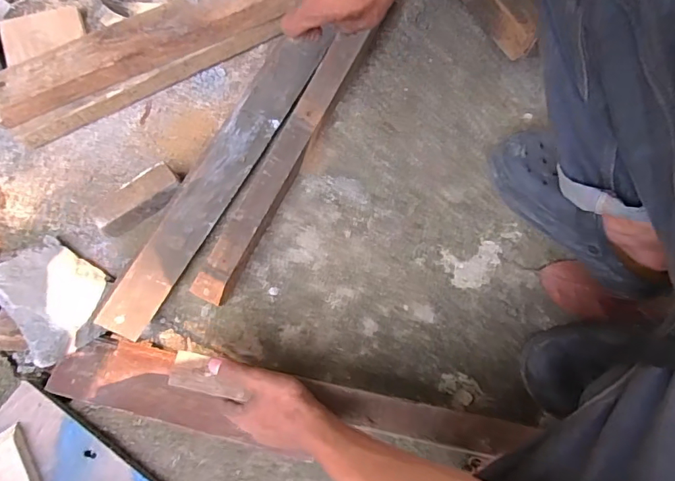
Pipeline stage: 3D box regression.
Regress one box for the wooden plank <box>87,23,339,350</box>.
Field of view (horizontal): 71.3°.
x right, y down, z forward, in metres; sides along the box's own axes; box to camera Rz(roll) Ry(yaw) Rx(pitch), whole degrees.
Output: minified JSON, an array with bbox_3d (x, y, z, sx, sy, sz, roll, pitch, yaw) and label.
[{"bbox_3d":[-0.152,-0.086,0.610,0.061,0.021,0.460,34,81,-28],"label":"wooden plank"}]

